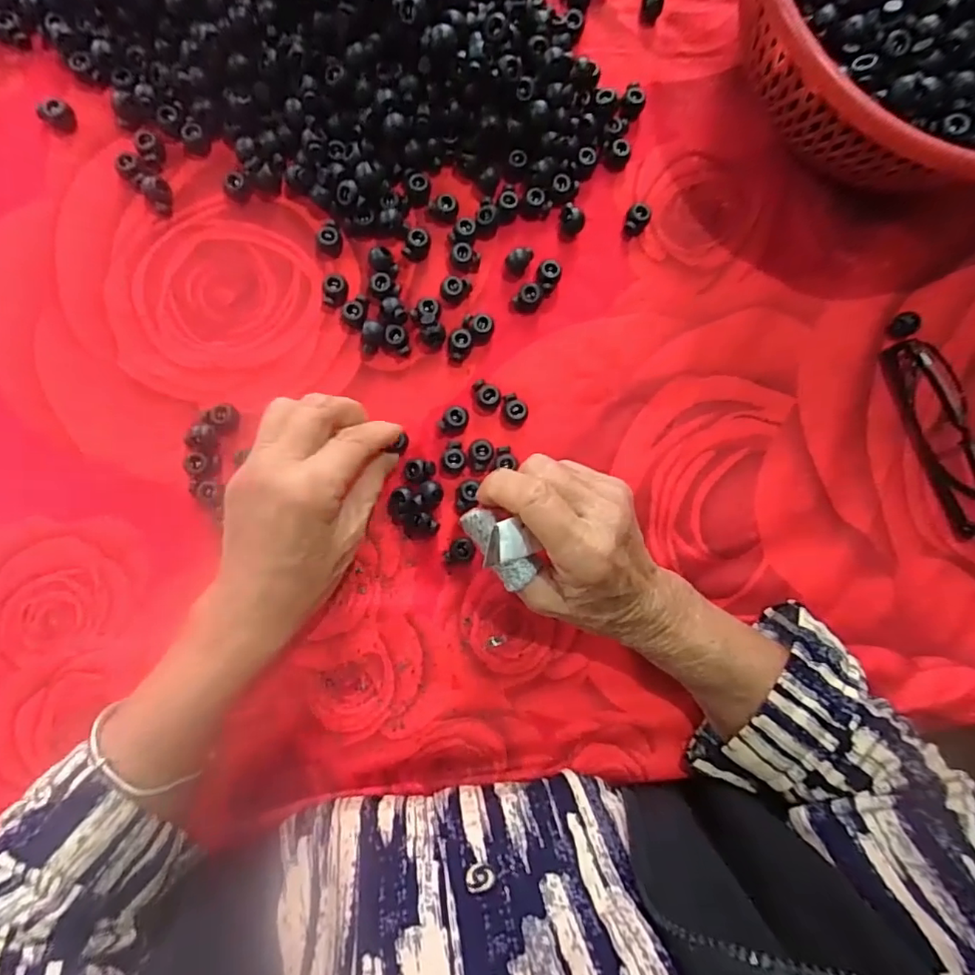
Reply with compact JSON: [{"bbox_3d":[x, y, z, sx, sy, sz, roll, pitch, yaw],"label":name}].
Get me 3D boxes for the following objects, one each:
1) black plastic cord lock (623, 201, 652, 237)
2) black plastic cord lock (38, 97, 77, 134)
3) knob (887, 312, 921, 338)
[{"bbox_3d":[0.096,-0.174,0.359,0.014,0.010,0.020,34,82,-2],"label":"black plastic cord lock"},{"bbox_3d":[-0.254,-0.221,0.325,0.017,0.013,0.015,-41,90,-8],"label":"black plastic cord lock"},{"bbox_3d":[0.283,-0.111,0.374,0.016,0.013,0.015,1,85,-6],"label":"knob"}]

